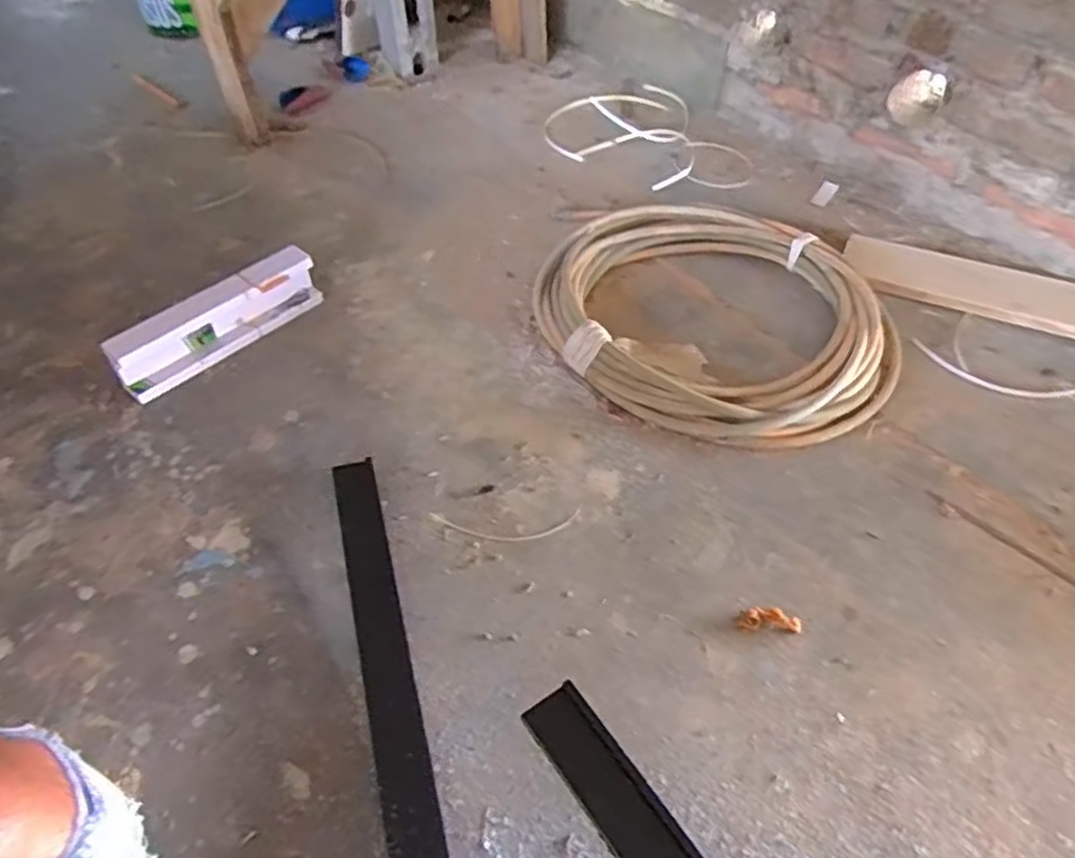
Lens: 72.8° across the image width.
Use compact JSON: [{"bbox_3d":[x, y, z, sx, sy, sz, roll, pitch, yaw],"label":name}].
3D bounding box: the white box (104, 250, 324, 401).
[{"bbox_3d":[-0.416,-0.140,0.958,0.053,0.081,0.278,37,59,28],"label":"white box"}]

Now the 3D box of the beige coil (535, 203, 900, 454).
[{"bbox_3d":[0.228,-0.158,0.980,0.418,0.051,0.467,-16,51,-13],"label":"beige coil"}]

